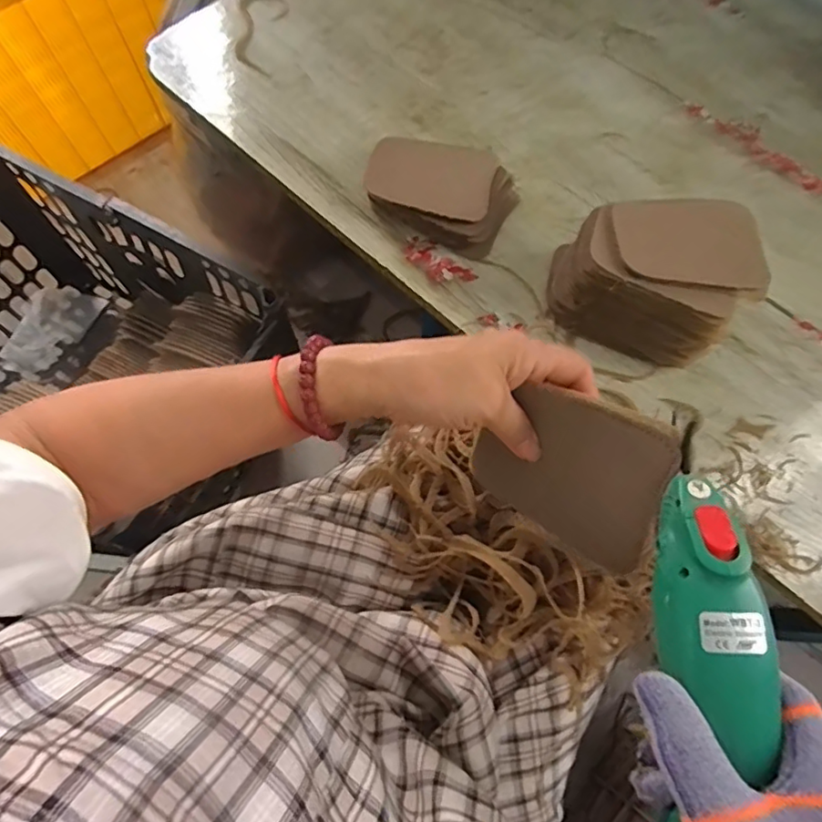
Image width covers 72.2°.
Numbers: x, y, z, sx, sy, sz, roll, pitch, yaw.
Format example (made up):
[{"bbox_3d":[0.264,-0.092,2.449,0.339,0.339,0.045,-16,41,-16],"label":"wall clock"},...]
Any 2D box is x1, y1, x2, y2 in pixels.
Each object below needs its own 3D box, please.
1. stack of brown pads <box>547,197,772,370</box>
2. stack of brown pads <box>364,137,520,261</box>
[{"bbox_3d":[0.199,-0.115,0.474,0.144,0.093,0.105,21,71,6],"label":"stack of brown pads"},{"bbox_3d":[0.028,-0.209,0.528,0.133,0.040,0.092,29,72,8],"label":"stack of brown pads"}]

